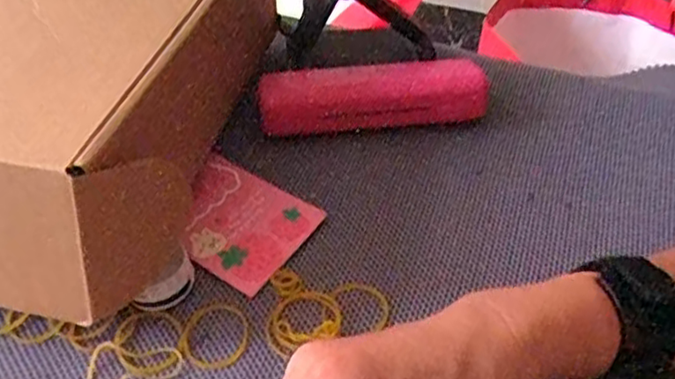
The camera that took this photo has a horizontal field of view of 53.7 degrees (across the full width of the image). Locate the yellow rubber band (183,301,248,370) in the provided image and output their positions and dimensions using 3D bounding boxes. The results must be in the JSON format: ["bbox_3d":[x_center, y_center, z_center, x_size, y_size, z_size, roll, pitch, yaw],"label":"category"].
[{"bbox_3d":[-0.062,0.073,0.343,0.033,0.004,0.037,9,47,9],"label":"yellow rubber band"}]

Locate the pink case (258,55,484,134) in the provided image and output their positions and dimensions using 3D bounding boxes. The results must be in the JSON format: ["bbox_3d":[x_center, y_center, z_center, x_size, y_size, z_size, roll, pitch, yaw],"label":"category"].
[{"bbox_3d":[0.018,-0.060,0.428,0.146,0.035,0.034,-2,45,17],"label":"pink case"}]

